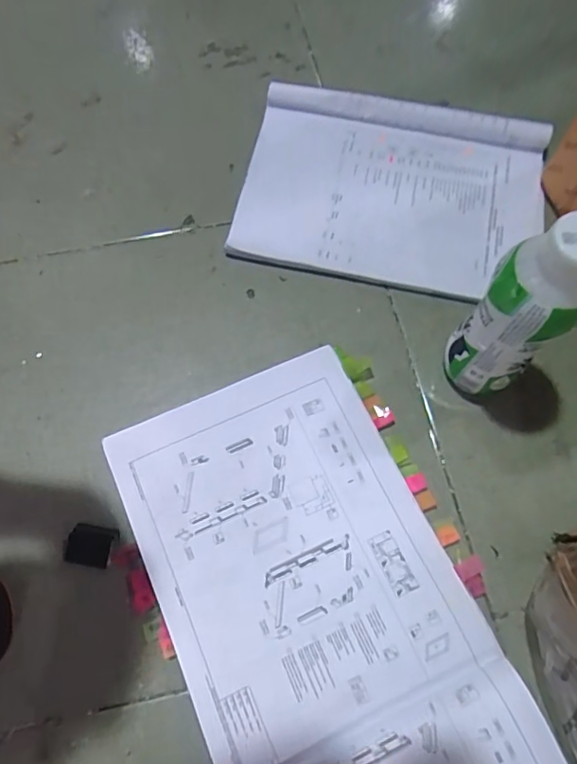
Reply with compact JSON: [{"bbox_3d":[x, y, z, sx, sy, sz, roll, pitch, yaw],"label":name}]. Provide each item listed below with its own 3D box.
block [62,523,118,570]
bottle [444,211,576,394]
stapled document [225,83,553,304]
[{"bbox_3d":[-0.159,0.132,0.434,0.038,0.009,0.031,9,72,3],"label":"block"},{"bbox_3d":[0.164,-0.045,0.397,0.057,0.191,0.060,0,72,0],"label":"bottle"},{"bbox_3d":[0.105,-0.191,0.539,0.296,0.032,0.203,9,72,3],"label":"stapled document"}]

